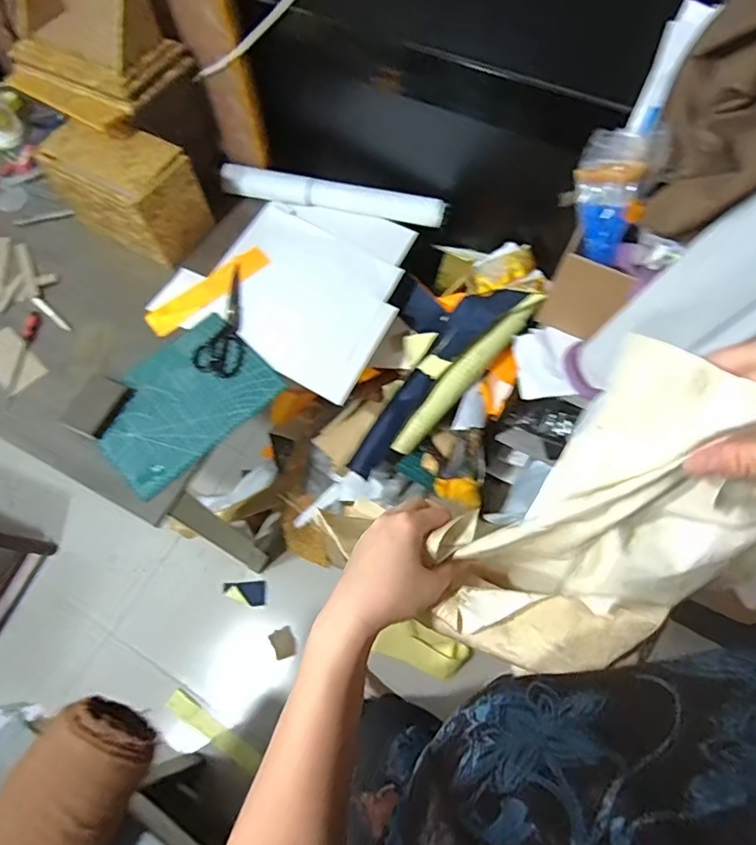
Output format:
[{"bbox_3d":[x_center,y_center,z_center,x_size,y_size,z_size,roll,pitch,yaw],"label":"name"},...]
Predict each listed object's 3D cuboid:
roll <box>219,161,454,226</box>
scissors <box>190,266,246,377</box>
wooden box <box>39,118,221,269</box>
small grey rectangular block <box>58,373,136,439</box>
[{"bbox_3d":[-0.096,-0.458,1.036,0.457,0.038,0.053,13,67,7],"label":"roll"},{"bbox_3d":[-0.270,-0.185,0.936,0.086,0.014,0.224,7,66,5],"label":"scissors"},{"bbox_3d":[-0.461,-0.431,0.959,0.241,0.168,0.142,26,69,12],"label":"wooden box"},{"bbox_3d":[-0.465,-0.029,0.858,0.068,0.026,0.102,22,69,11],"label":"small grey rectangular block"}]

